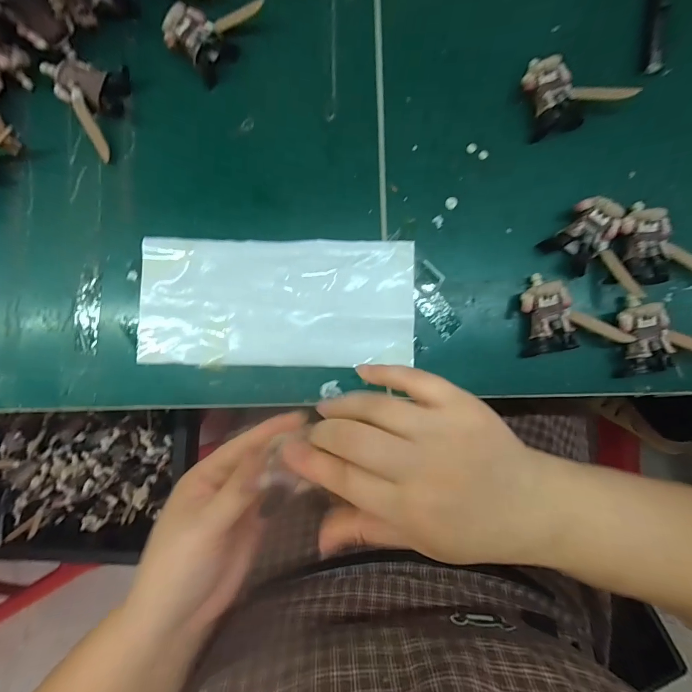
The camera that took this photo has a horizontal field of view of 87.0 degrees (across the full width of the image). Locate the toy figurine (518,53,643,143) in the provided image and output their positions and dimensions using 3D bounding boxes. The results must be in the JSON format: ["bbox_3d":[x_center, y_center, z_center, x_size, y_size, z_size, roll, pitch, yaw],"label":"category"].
[{"bbox_3d":[0.175,-0.200,0.284,0.071,0.021,0.053,-19,87,0],"label":"toy figurine"}]

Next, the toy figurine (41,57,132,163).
[{"bbox_3d":[-0.208,-0.192,0.288,0.055,0.023,0.069,17,87,2],"label":"toy figurine"}]

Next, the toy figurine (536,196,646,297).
[{"bbox_3d":[0.194,-0.073,0.276,0.072,0.023,0.051,40,88,3],"label":"toy figurine"}]

